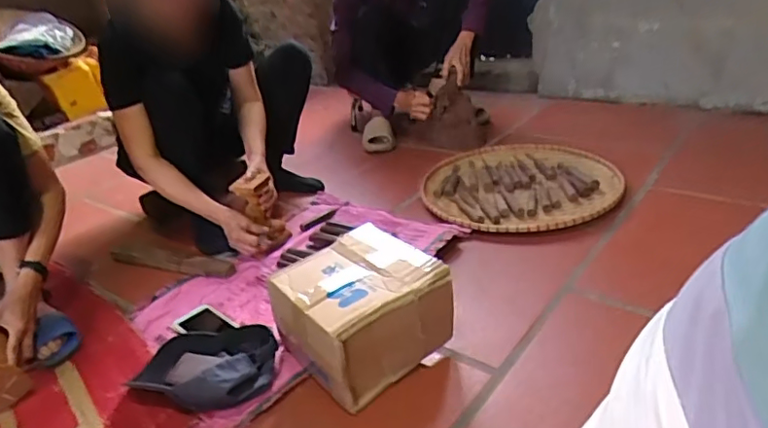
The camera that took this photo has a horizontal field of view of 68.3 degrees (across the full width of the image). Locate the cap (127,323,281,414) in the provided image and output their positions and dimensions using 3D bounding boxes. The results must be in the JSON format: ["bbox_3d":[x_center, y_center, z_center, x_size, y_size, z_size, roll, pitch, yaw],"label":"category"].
[{"bbox_3d":[-0.312,0.256,0.984,0.235,0.079,0.235,-5,28,2],"label":"cap"}]

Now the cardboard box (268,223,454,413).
[{"bbox_3d":[-0.039,0.166,0.970,0.220,0.169,0.231,-24,31,-29],"label":"cardboard box"}]

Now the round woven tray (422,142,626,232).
[{"bbox_3d":[0.365,-0.092,1.506,0.479,0.039,0.504,-6,27,3],"label":"round woven tray"}]

